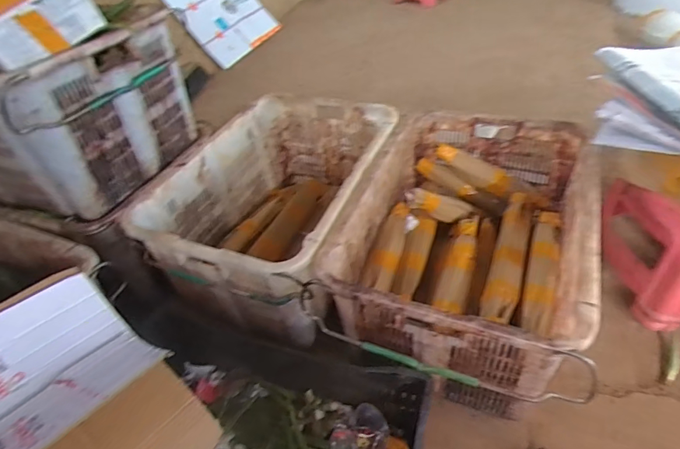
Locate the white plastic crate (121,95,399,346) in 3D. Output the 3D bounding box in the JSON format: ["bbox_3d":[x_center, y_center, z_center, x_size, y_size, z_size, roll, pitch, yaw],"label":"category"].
[{"bbox_3d":[-0.131,-0.054,1.120,0.448,0.315,0.644,12,47,24],"label":"white plastic crate"}]

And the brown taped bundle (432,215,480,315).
[{"bbox_3d":[0.277,0.092,0.976,0.068,0.053,0.294,8,46,21],"label":"brown taped bundle"}]

